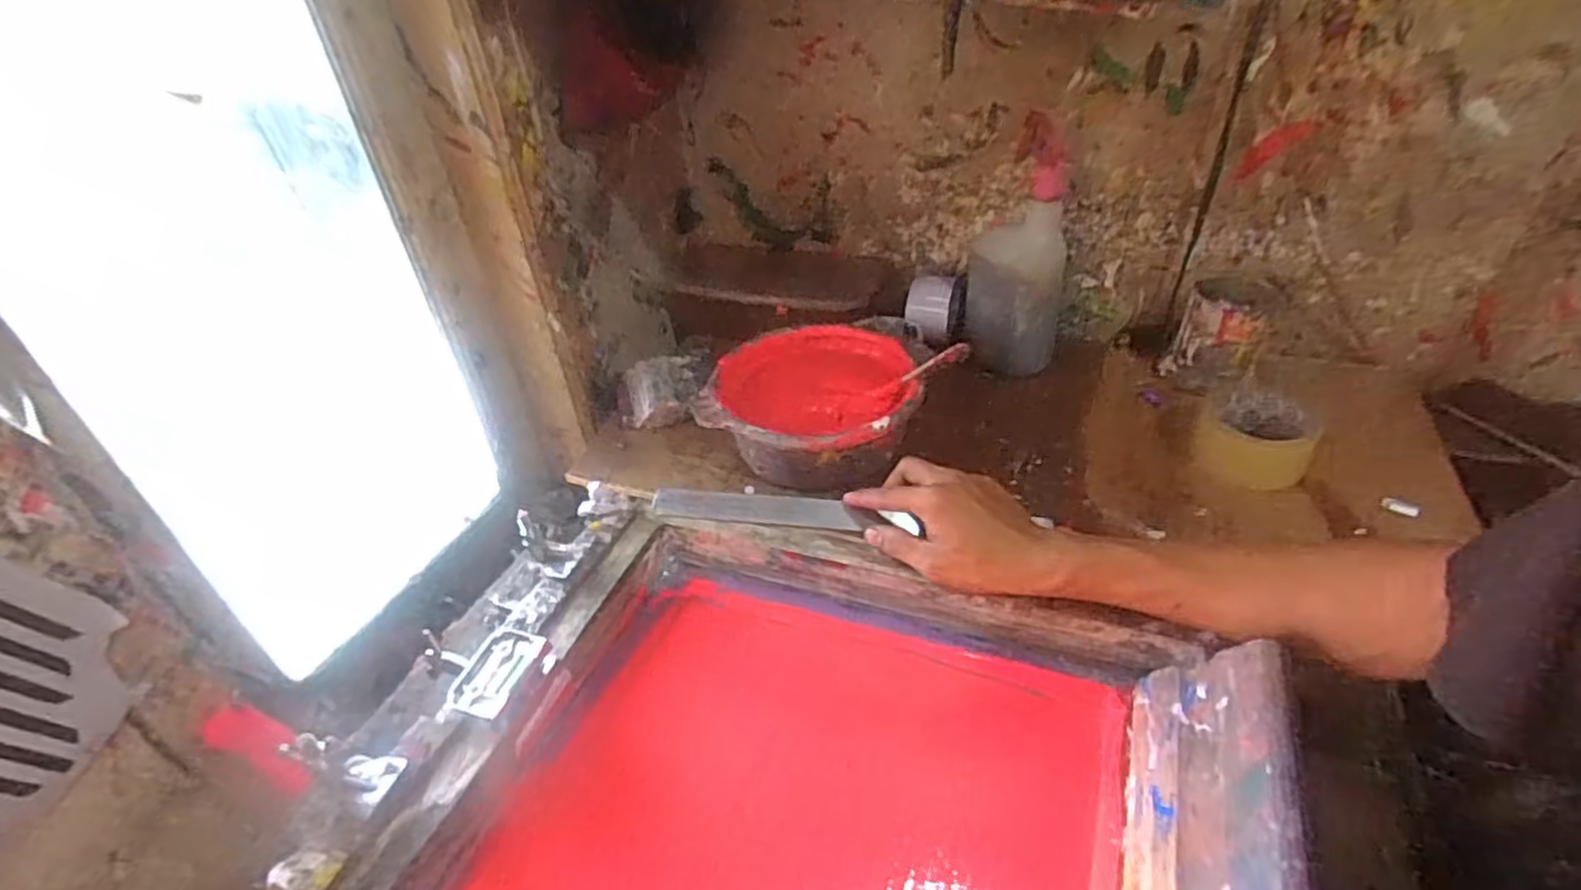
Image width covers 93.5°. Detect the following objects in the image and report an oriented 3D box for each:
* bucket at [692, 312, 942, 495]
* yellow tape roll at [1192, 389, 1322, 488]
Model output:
[{"bbox_3d":[0.026,-0.032,0.712,0.183,0.089,0.182,-4,37,3],"label":"bucket"},{"bbox_3d":[0.409,-0.004,0.658,0.086,0.050,0.089,-4,37,3],"label":"yellow tape roll"}]

